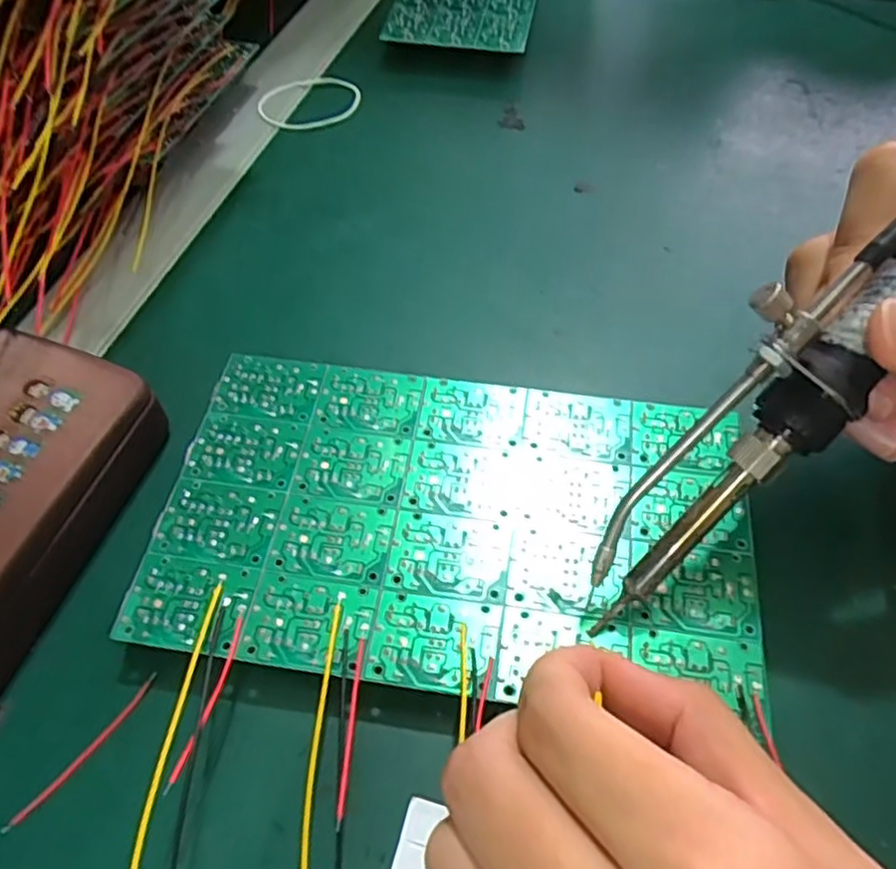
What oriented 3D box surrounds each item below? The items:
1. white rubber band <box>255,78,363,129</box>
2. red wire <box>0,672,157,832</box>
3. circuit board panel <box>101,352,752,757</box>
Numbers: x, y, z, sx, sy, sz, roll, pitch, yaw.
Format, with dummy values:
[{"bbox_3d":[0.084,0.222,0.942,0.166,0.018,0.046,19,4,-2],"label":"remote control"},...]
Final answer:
[{"bbox_3d":[-0.071,-0.170,0.351,0.053,0.005,0.039,-11,57,-7],"label":"white rubber band"},{"bbox_3d":[-0.097,0.084,0.182,0.004,0.004,0.048,32,62,20],"label":"red wire"},{"bbox_3d":[0.002,0.024,0.207,0.172,0.004,0.101,7,57,6],"label":"circuit board panel"}]

